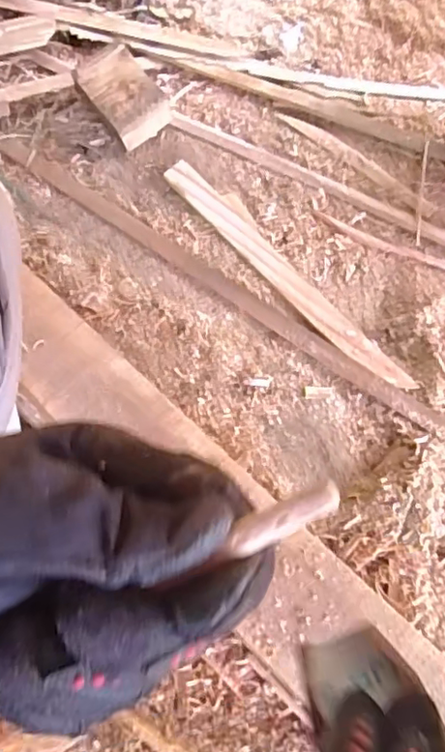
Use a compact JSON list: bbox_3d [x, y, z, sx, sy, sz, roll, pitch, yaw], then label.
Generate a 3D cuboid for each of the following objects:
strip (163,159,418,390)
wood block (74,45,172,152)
[{"bbox_3d":[0.078,-0.135,0.760,0.049,0.019,0.411,-39,74,-14],"label":"strip"},{"bbox_3d":[-0.136,-0.378,0.818,0.085,0.053,0.127,-33,73,-13],"label":"wood block"}]

